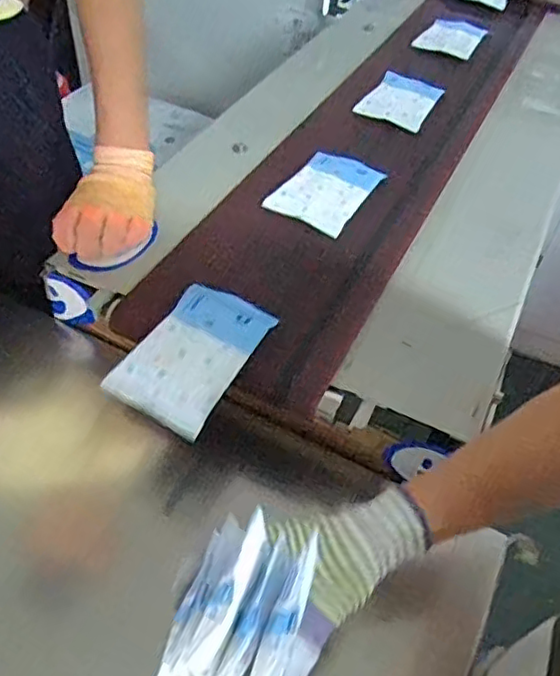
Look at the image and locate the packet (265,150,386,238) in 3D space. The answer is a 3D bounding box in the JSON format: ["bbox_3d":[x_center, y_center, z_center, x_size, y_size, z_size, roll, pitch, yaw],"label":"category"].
[{"bbox_3d":[0.053,-0.162,0.683,0.085,0.015,0.133,25,52,16],"label":"packet"}]

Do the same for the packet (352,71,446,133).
[{"bbox_3d":[0.164,-0.319,0.842,0.088,0.021,0.127,26,52,16],"label":"packet"}]

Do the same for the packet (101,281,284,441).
[{"bbox_3d":[-0.069,0.012,0.513,0.080,0.021,0.132,24,51,15],"label":"packet"}]

